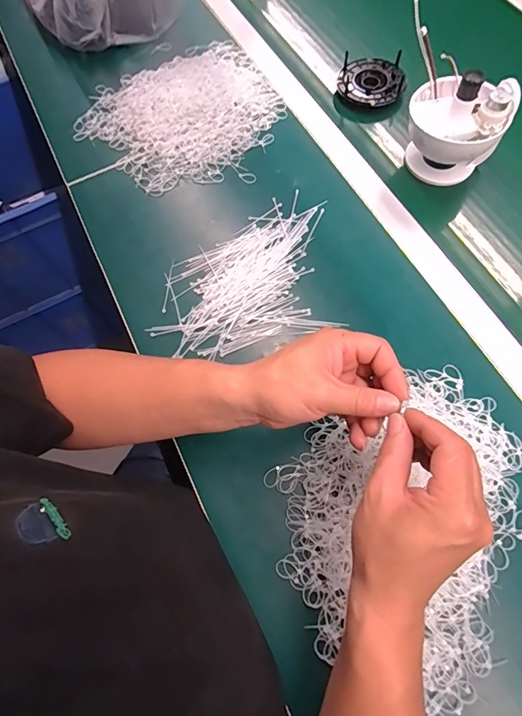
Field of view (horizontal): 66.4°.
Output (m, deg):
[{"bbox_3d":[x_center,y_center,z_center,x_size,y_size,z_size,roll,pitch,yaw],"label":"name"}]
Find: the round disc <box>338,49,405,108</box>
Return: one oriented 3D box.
[{"bbox_3d":[0.165,-0.418,0.606,0.093,0.034,0.093,-1,68,2],"label":"round disc"}]

